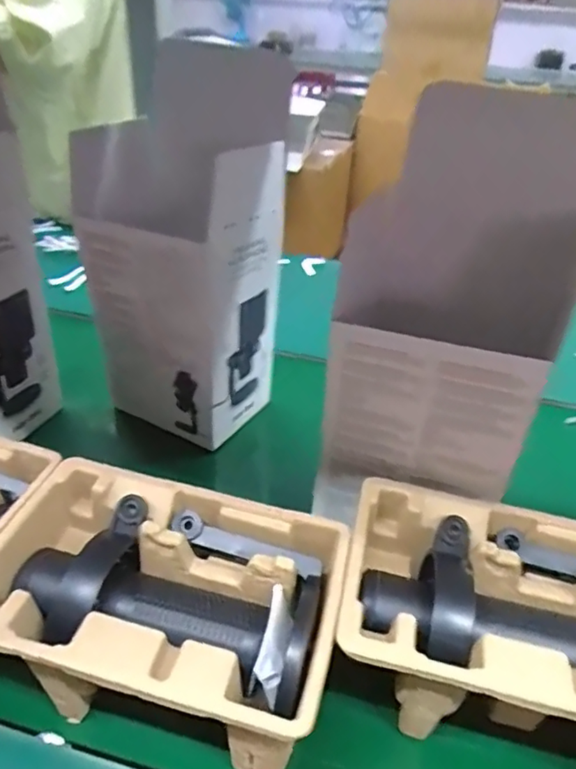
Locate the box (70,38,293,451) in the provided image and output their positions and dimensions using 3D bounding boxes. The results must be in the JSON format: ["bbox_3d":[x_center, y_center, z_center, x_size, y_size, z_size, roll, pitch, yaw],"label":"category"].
[{"bbox_3d":[-0.112,-0.104,0.564,0.176,0.292,0.127,18,38,16],"label":"box"}]

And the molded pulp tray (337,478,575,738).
[{"bbox_3d":[0.149,0.173,0.391,0.224,0.102,0.143,12,36,8],"label":"molded pulp tray"}]

